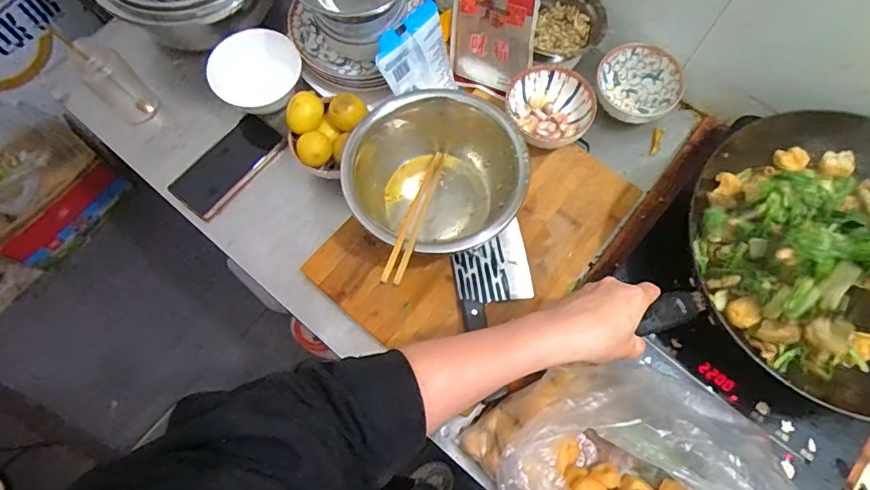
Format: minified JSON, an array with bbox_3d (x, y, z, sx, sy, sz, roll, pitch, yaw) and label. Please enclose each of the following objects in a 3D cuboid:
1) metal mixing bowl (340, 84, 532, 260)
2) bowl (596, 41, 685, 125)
[{"bbox_3d":[0.003,-0.085,0.607,0.208,0.098,0.204,0,71,0],"label":"metal mixing bowl"},{"bbox_3d":[0.285,-0.224,0.705,0.116,0.057,0.107,0,71,0],"label":"bowl"}]

